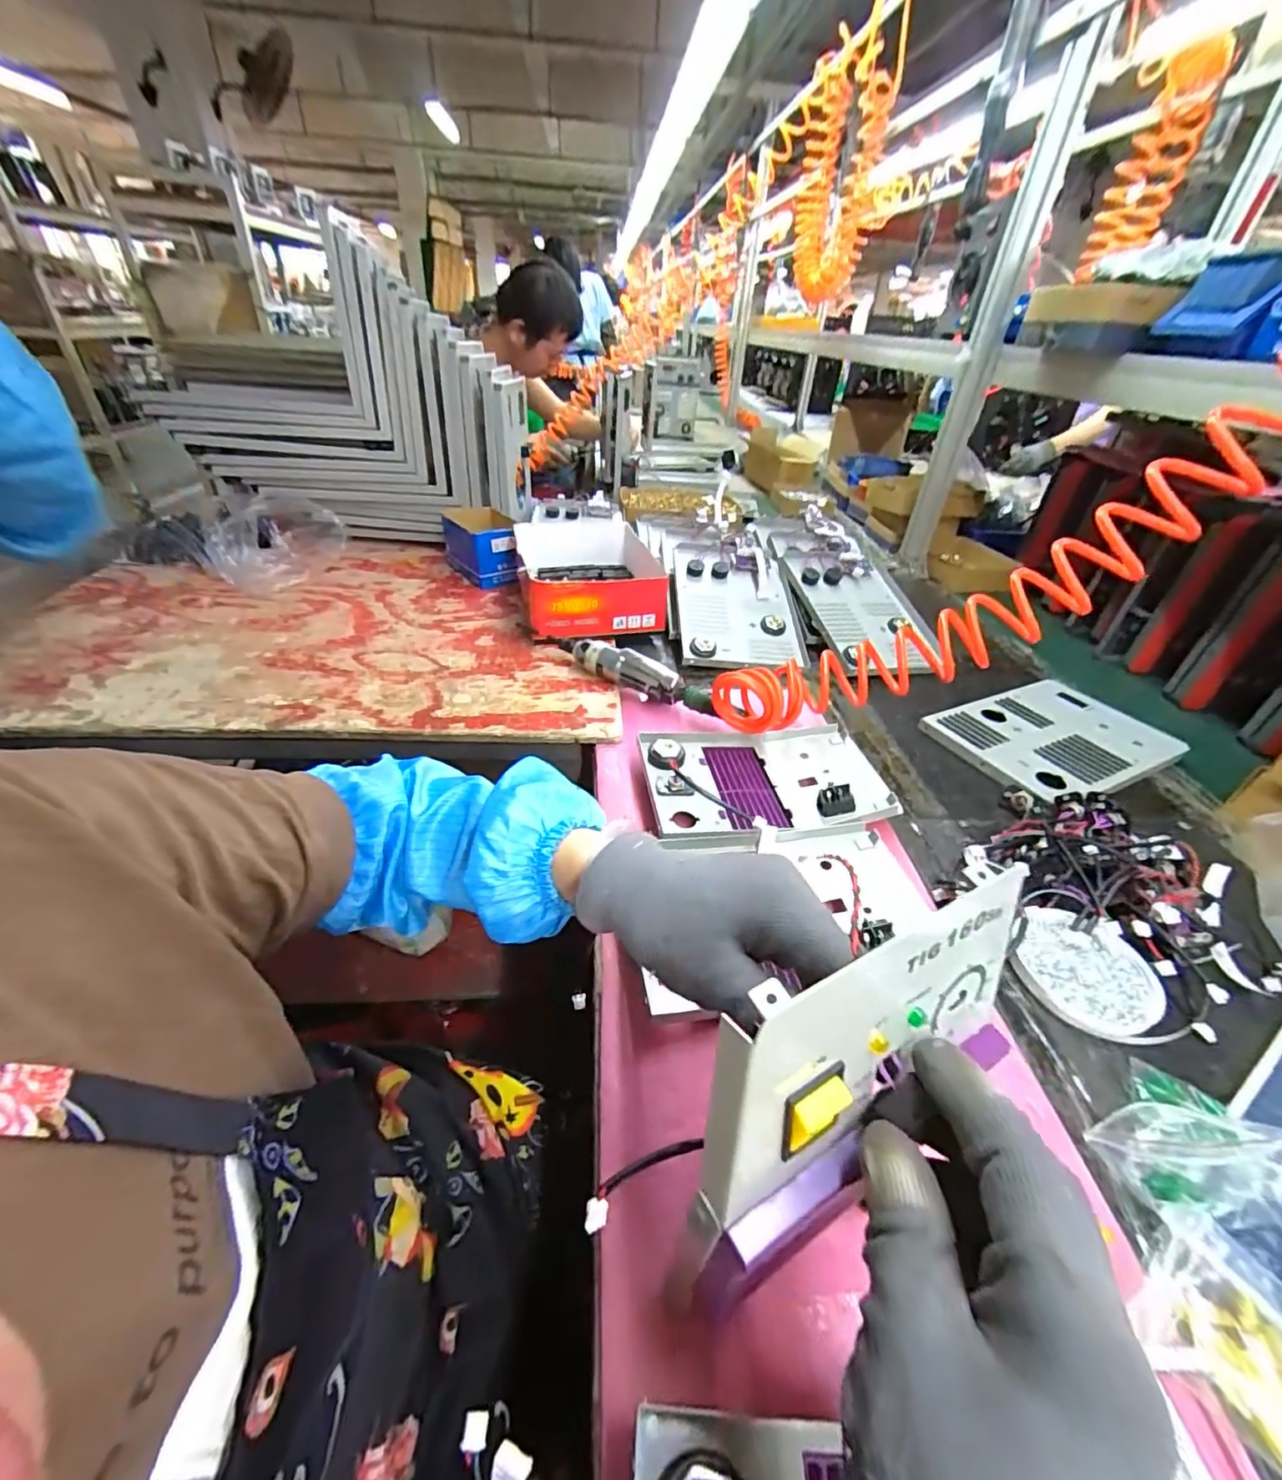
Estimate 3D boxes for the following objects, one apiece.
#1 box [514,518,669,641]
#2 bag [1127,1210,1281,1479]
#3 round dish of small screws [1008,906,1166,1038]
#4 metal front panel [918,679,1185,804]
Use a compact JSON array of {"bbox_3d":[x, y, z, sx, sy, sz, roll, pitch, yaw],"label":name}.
[{"bbox_3d":[-0.073,-0.258,0.893,0.214,0.087,0.284,-6,37,-12],"label":"box"},{"bbox_3d":[0.300,0.293,0.261,0.077,0.016,0.116,-29,47,-36],"label":"bag"},{"bbox_3d":[0.337,0.174,0.432,0.092,0.011,0.087,2,36,-1],"label":"round dish of small screws"},{"bbox_3d":[0.496,-0.006,0.686,0.257,0.014,0.177,-14,39,-22],"label":"metal front panel"}]

